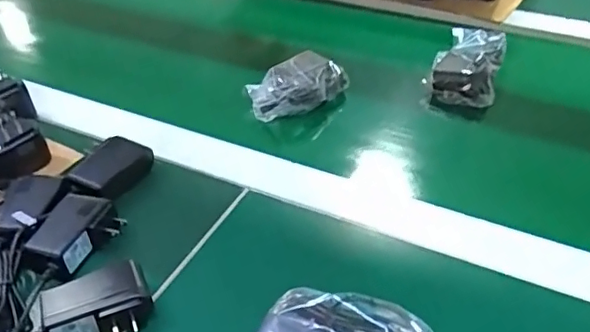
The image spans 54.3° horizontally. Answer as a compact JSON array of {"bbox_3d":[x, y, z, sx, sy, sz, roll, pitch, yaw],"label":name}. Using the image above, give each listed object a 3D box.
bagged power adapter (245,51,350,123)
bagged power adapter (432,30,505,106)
[{"bbox_3d":[0.004,-0.091,0.656,0.121,0.035,0.071,-27,44,-33],"label":"bagged power adapter"},{"bbox_3d":[0.205,-0.122,0.678,0.071,0.047,0.125,14,38,17],"label":"bagged power adapter"}]

